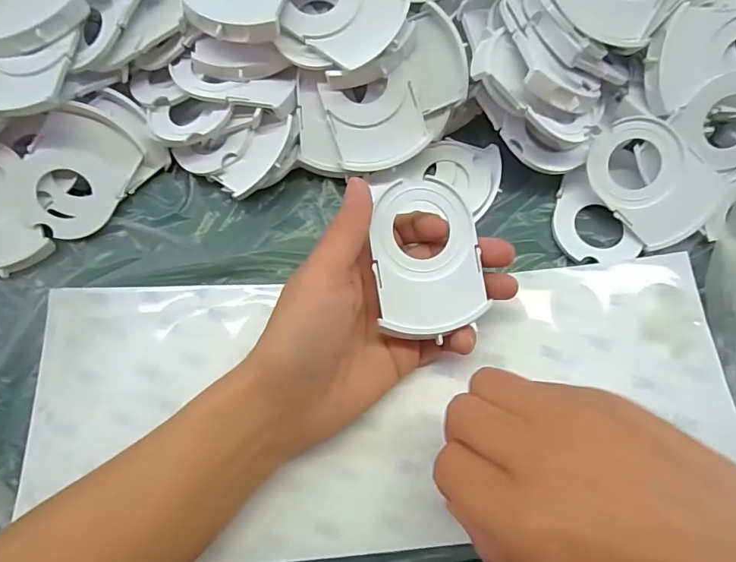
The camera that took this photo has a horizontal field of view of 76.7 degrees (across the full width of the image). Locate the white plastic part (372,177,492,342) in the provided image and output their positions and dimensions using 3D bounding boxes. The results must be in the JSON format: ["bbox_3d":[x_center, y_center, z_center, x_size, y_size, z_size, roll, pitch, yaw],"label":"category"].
[{"bbox_3d":[0.029,-0.012,0.229,0.052,0.004,0.075,-10,90,-11],"label":"white plastic part"}]

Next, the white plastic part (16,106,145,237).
[{"bbox_3d":[-0.177,-0.066,0.283,0.054,0.006,0.076,28,89,-16],"label":"white plastic part"}]

